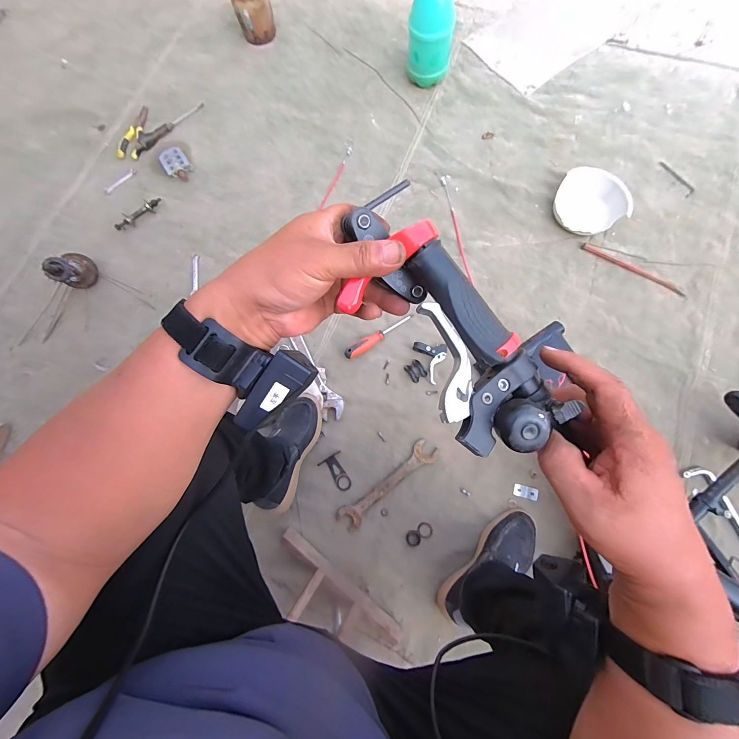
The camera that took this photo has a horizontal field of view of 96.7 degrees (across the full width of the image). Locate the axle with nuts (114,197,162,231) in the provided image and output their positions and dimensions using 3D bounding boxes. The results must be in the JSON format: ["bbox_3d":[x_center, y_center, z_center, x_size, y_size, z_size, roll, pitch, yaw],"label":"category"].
[{"bbox_3d":[-0.638,-0.430,0.909,0.140,0.031,0.042,-40,81,-7],"label":"axle with nuts"}]

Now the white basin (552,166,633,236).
[{"bbox_3d":[0.573,-0.440,0.872,0.161,0.072,0.167,0,79,0],"label":"white basin"}]

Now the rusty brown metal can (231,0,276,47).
[{"bbox_3d":[-0.342,-1.059,0.964,0.114,0.133,0.105,-17,77,-3],"label":"rusty brown metal can"}]

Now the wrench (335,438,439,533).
[{"bbox_3d":[0.043,0.267,0.763,0.268,0.008,0.056,-39,81,-7],"label":"wrench"}]

